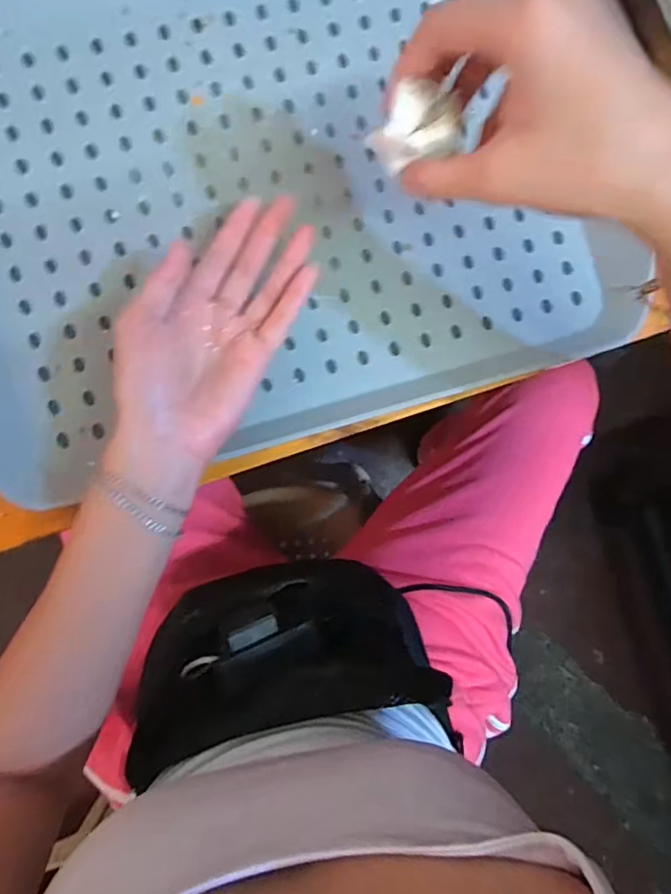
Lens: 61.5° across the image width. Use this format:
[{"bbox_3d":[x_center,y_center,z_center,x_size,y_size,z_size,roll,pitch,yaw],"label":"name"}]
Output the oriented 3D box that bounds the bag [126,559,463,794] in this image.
[{"bbox_3d":[-0.030,0.159,0.423,0.236,0.101,0.127,-5,88,-6],"label":"bag"}]

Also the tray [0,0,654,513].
[{"bbox_3d":[-0.040,-0.161,0.337,0.421,0.034,0.306,-16,91,-6],"label":"tray"}]

